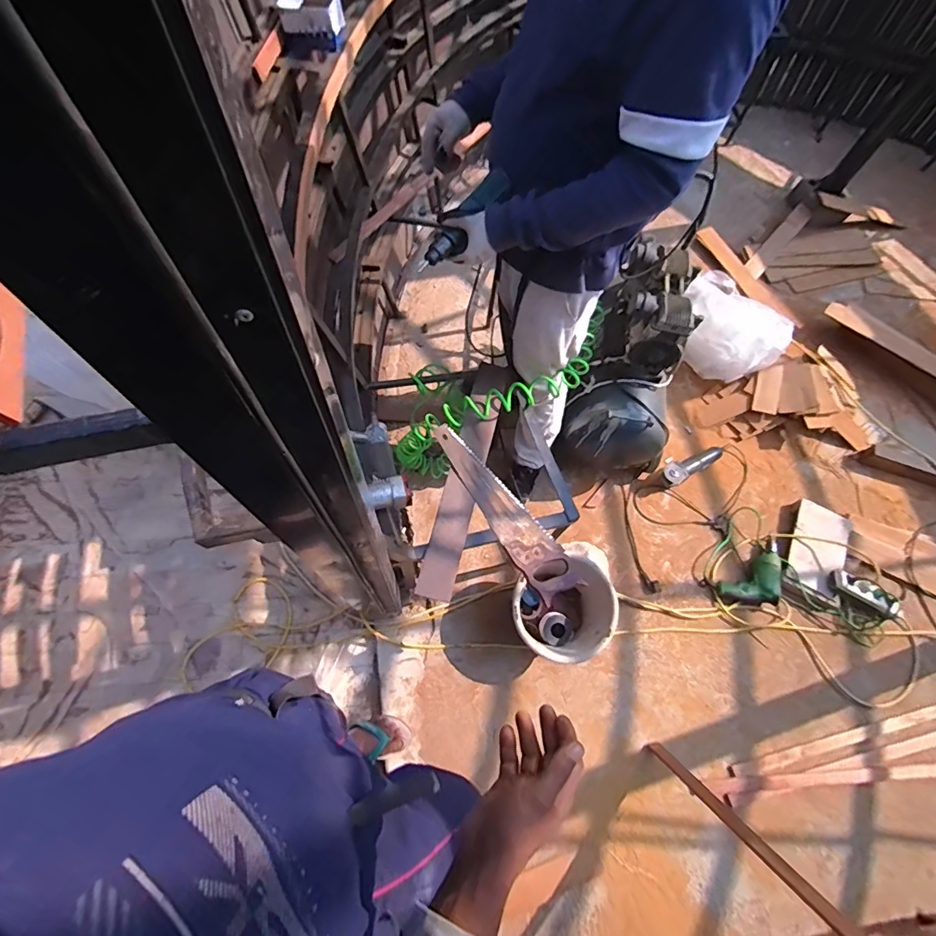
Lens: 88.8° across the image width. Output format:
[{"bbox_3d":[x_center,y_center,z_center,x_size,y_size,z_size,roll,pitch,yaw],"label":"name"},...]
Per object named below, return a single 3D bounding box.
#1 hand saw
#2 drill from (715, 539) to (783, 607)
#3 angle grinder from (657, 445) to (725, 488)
[{"bbox_3d":[0.069,0.091,1.076,0.101,0.031,0.457,-35,74,-18],"label":"hand saw"},{"bbox_3d":[0.919,0.352,1.483,0.269,0.058,0.144,-30,73,-15],"label":"drill"},{"bbox_3d":[0.762,-0.015,1.617,0.281,0.093,0.069,-27,72,-14],"label":"angle grinder"}]

